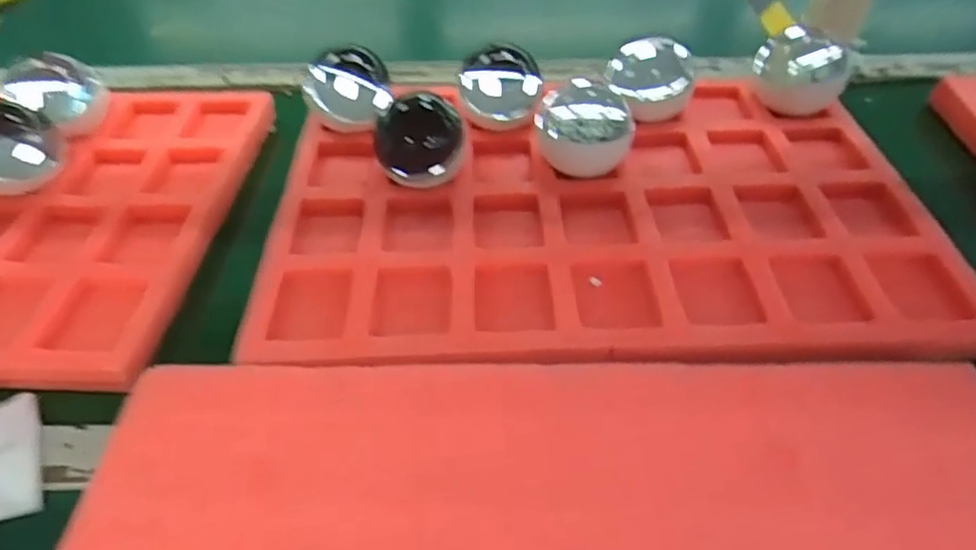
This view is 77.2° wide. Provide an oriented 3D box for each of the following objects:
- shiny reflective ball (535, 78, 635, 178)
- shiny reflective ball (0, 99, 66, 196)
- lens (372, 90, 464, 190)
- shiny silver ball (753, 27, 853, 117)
[{"bbox_3d":[0.078,-0.117,0.495,0.078,0.069,0.071,5,48,6],"label":"shiny reflective ball"},{"bbox_3d":[-0.394,-0.103,0.497,0.065,0.064,0.068,-1,48,1],"label":"shiny reflective ball"},{"bbox_3d":[-0.055,-0.107,0.497,0.075,0.058,0.065,-6,48,-4],"label":"lens"},{"bbox_3d":[0.285,-0.179,0.552,0.071,0.063,0.064,-6,48,-4],"label":"shiny silver ball"}]

